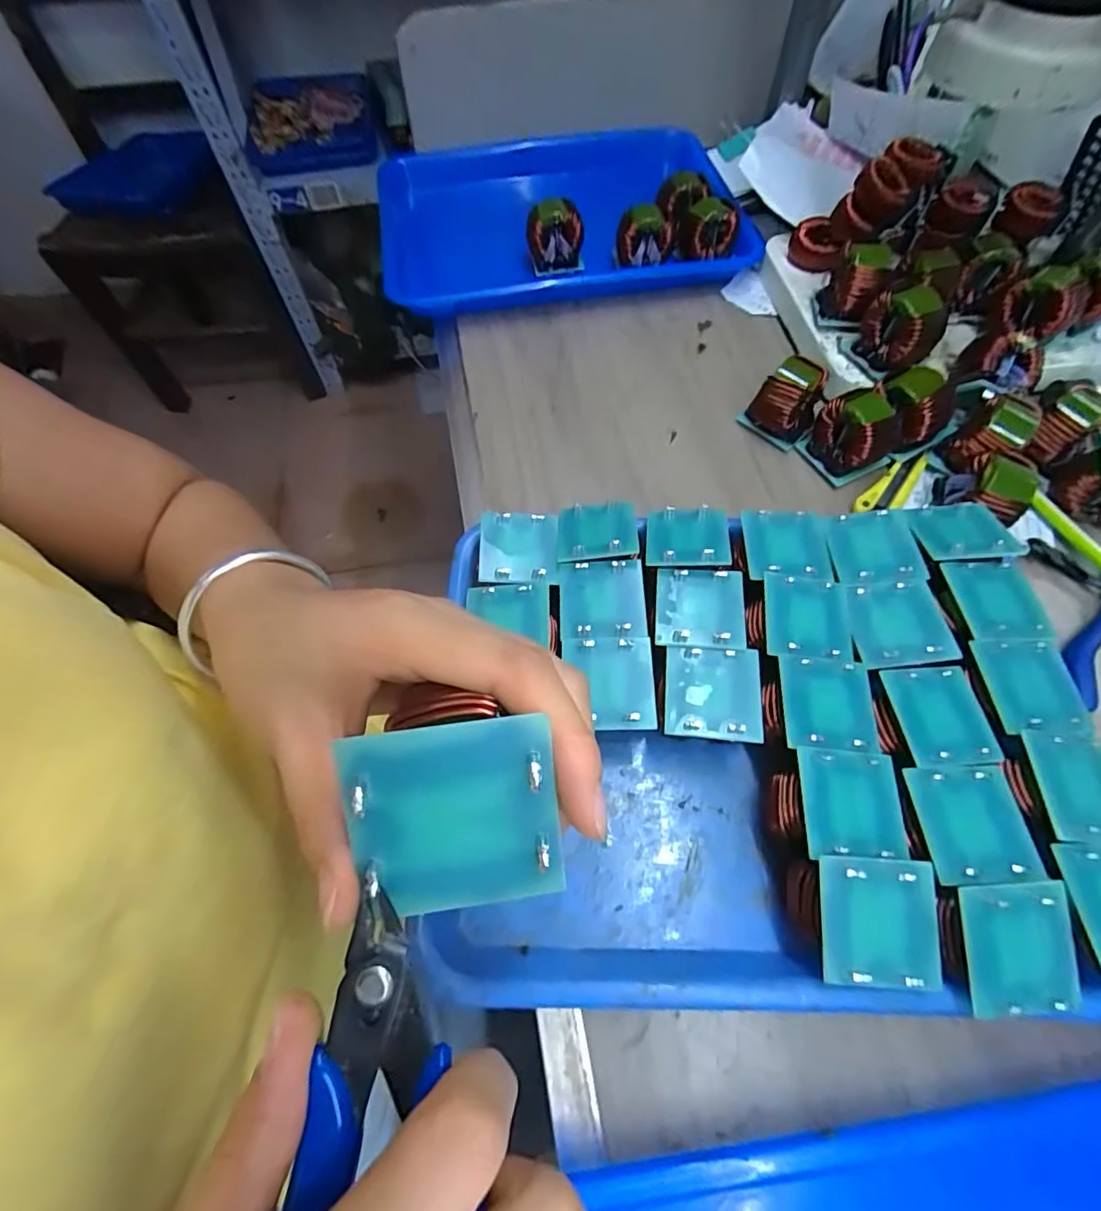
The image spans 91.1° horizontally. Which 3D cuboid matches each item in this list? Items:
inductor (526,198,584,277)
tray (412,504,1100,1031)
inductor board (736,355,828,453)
[{"bbox_3d":[0.005,-0.321,0.476,0.049,0.054,0.024,-2,61,0],"label":"inductor"},{"bbox_3d":[0.100,0.058,0.276,0.298,0.056,0.238,1,61,1],"label":"tray"},{"bbox_3d":[0.168,-0.147,0.387,0.046,0.047,0.038,30,66,16],"label":"inductor board"}]

